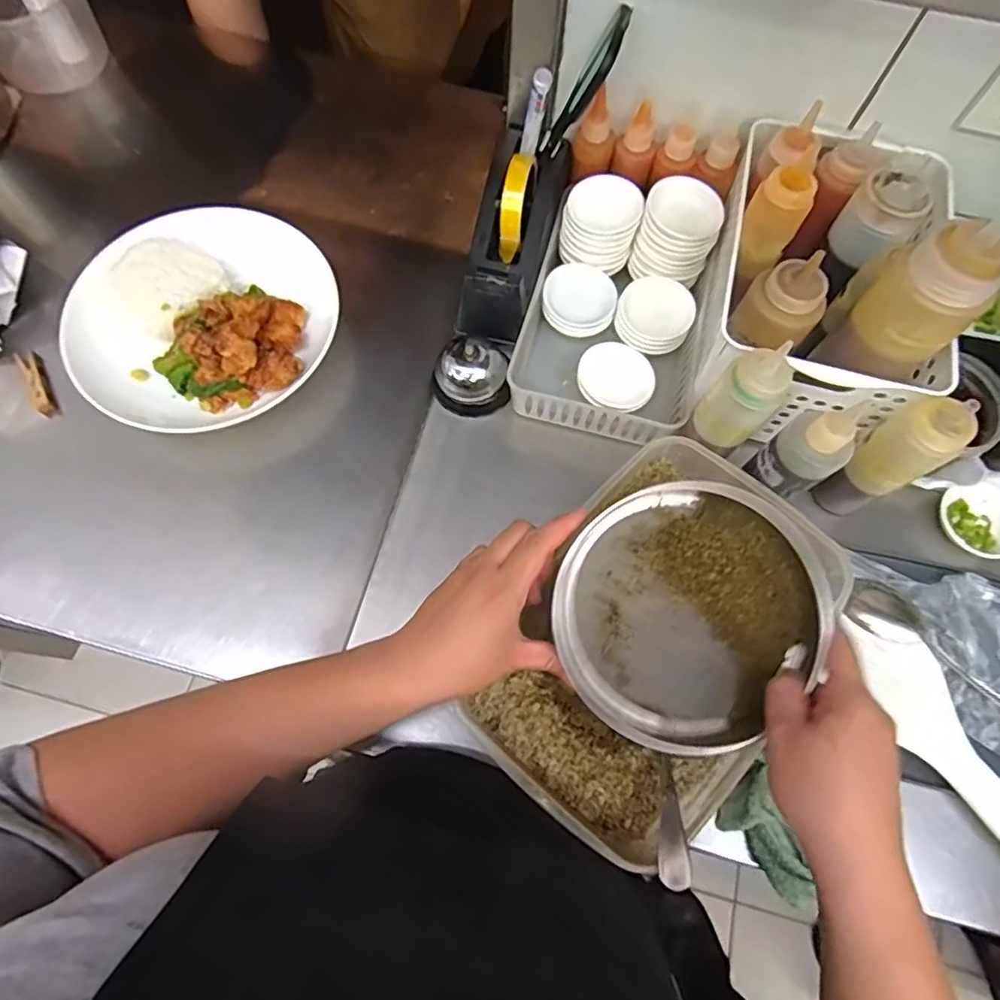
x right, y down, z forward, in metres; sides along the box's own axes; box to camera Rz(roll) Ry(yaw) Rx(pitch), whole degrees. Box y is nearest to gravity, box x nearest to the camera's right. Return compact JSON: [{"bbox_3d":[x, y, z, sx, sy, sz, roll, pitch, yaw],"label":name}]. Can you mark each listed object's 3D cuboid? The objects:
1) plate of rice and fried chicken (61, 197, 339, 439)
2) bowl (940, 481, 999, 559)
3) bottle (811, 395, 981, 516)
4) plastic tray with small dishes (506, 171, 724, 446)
[{"bbox_3d":[-0.296,-0.187,0.583,0.249,0.064,0.236,0,70,0],"label":"plate of rice and fried chicken"},{"bbox_3d":[0.445,0.019,0.543,0.078,0.023,0.070,-13,72,-7],"label":"bowl"},{"bbox_3d":[0.316,-0.032,0.483,0.040,0.142,0.050,-32,73,-11],"label":"bottle"},{"bbox_3d":[0.116,-0.188,0.572,0.165,0.099,0.252,16,71,6],"label":"plastic tray with small dishes"}]

